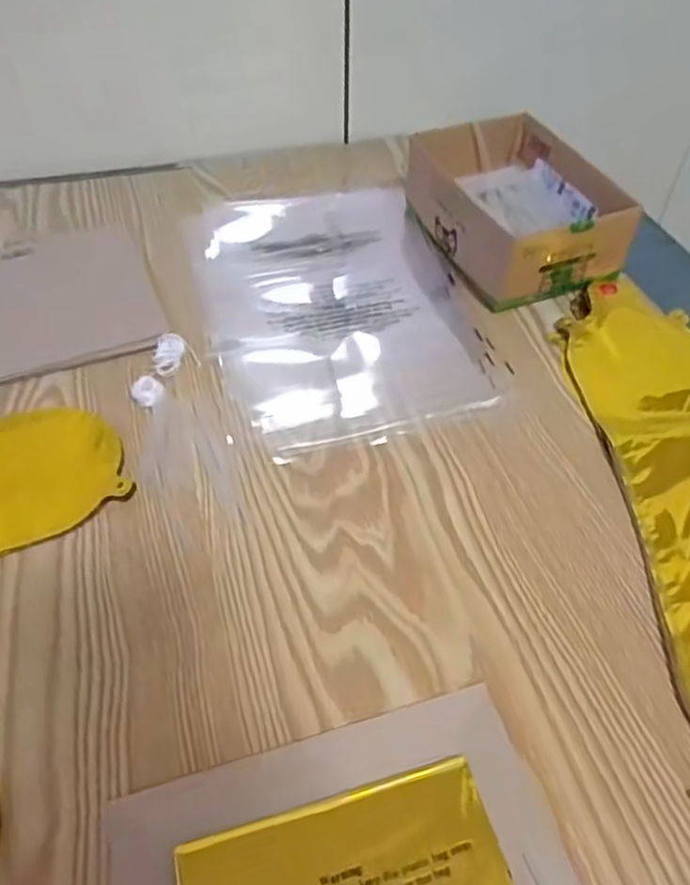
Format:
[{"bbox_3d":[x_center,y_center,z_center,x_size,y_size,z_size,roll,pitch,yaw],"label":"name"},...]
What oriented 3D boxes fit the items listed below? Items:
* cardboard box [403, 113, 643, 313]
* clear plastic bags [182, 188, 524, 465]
[{"bbox_3d":[0.148,-0.204,0.589,0.136,0.068,0.185,-17,51,-14],"label":"cardboard box"},{"bbox_3d":[-0.008,-0.122,0.563,0.210,0.007,0.311,-13,51,-11],"label":"clear plastic bags"}]

